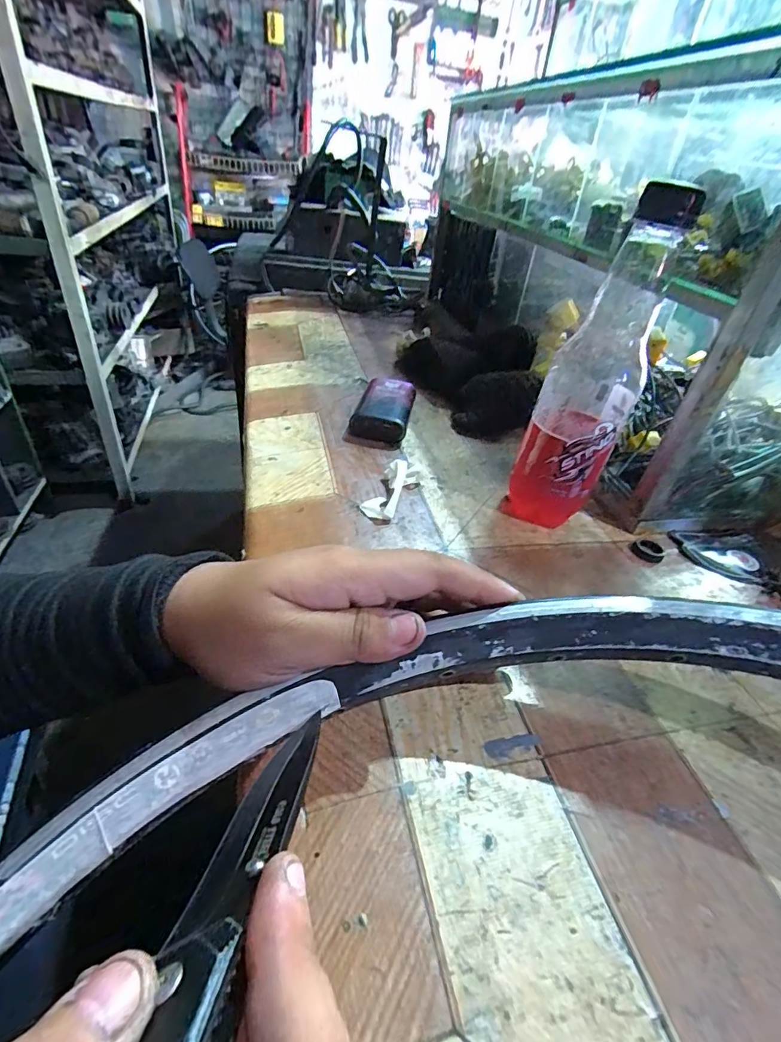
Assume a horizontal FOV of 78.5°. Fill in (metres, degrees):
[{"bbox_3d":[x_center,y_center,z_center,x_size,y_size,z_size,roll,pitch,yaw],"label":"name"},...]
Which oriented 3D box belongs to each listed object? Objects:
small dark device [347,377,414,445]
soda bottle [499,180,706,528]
[{"bbox_3d":[-0.005,-0.099,0.426,0.045,0.022,0.085,13,38,4],"label":"small dark device"},{"bbox_3d":[0.127,-0.088,0.301,0.058,0.189,0.069,22,40,16],"label":"soda bottle"}]

